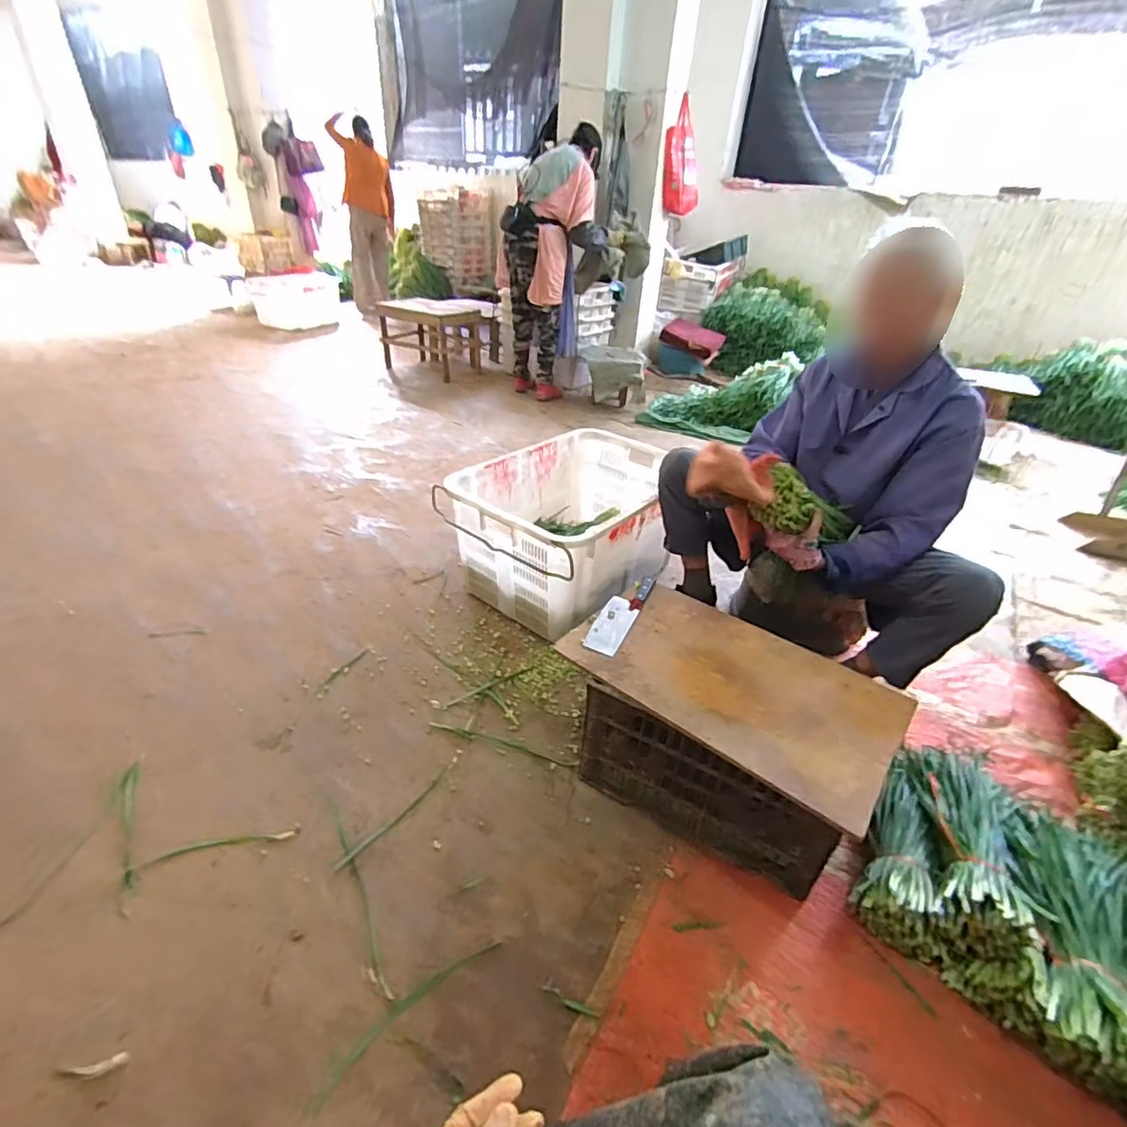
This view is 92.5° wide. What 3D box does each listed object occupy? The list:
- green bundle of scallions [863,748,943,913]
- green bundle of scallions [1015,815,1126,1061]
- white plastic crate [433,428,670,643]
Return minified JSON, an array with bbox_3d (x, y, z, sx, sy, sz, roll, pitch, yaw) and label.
[{"bbox_3d":[0.648,0.486,1.014,0.103,0.070,0.365,22,37,25],"label":"green bundle of scallions"},{"bbox_3d":[0.829,0.557,0.853,0.143,0.070,0.383,24,38,27],"label":"green bundle of scallions"},{"bbox_3d":[0.044,-0.115,1.644,0.471,0.368,0.692,27,39,30],"label":"white plastic crate"}]

